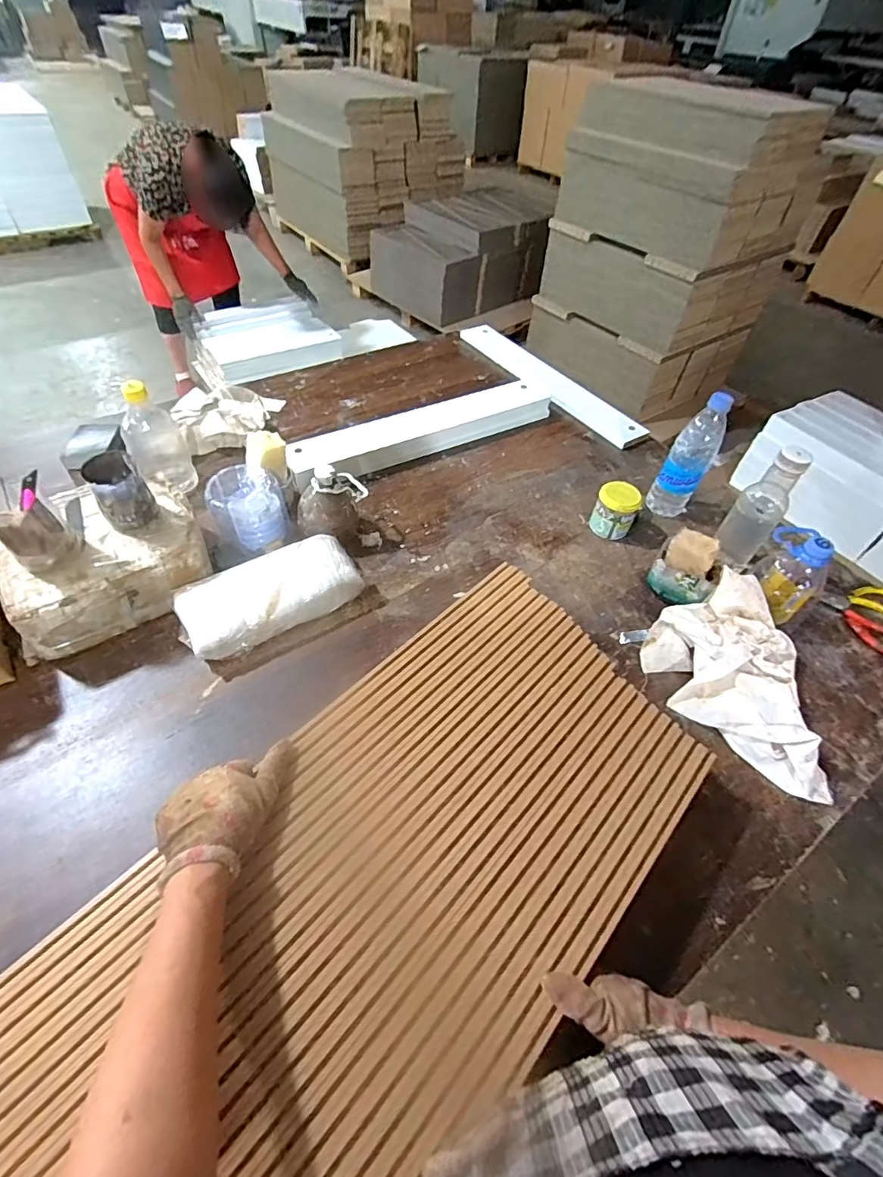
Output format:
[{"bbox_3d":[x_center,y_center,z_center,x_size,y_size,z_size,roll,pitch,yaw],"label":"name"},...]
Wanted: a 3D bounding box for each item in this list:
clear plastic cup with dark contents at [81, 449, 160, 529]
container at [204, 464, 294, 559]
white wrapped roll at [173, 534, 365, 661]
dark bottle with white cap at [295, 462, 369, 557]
[{"bbox_3d":[-0.410,-0.124,0.655,0.059,0.080,0.063,2,51,-3],"label":"clear plastic cup with dark contents"},{"bbox_3d":[-0.287,-0.115,0.767,0.103,0.097,0.094,-11,52,-13],"label":"container"},{"bbox_3d":[-0.231,0.011,0.696,0.233,0.058,0.119,-21,55,-20],"label":"white wrapped roll"},{"bbox_3d":[-0.167,-0.130,0.782,0.094,0.122,0.096,7,50,2],"label":"dark bottle with white cap"}]

